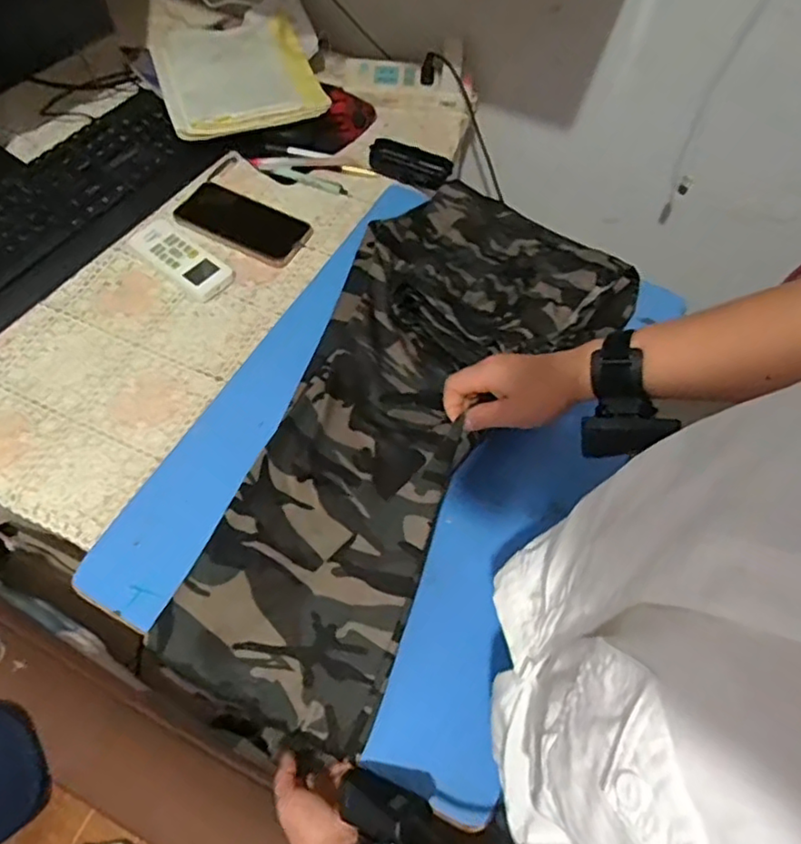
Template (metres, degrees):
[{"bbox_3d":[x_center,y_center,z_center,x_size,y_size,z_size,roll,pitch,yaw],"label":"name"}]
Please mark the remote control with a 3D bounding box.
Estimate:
[{"bbox_3d":[-0.263,-0.197,0.755,0.135,0.020,0.056,35,64,16],"label":"remote control"}]

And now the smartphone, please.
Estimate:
[{"bbox_3d":[-0.207,-0.252,0.797,0.179,0.014,0.087,25,62,11],"label":"smartphone"}]

